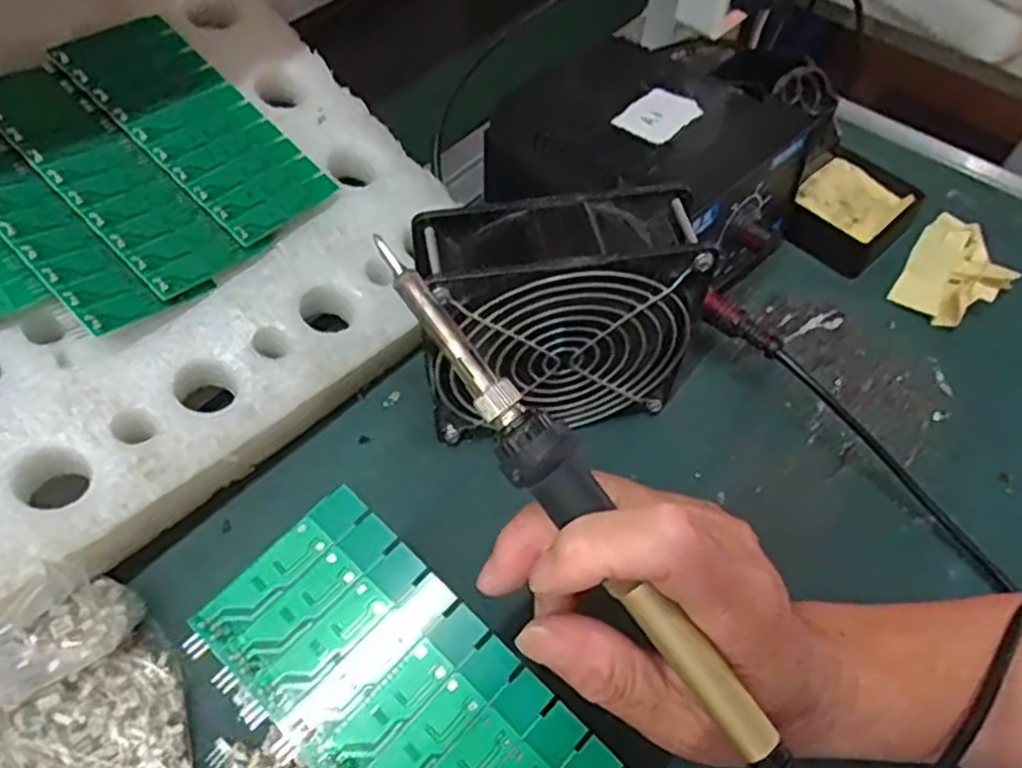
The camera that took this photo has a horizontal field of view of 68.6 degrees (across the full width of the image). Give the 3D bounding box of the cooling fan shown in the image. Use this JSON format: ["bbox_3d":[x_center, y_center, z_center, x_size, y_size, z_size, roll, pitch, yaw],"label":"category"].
[{"bbox_3d":[0.019,-0.026,0.341,0.121,0.116,0.051,-12,57,-11],"label":"cooling fan"}]

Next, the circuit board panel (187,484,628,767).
[{"bbox_3d":[-0.028,0.099,0.227,0.138,0.011,0.061,42,60,13],"label":"circuit board panel"}]

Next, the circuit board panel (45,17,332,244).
[{"bbox_3d":[-0.157,-0.131,0.377,0.135,0.004,0.063,44,55,3],"label":"circuit board panel"}]

